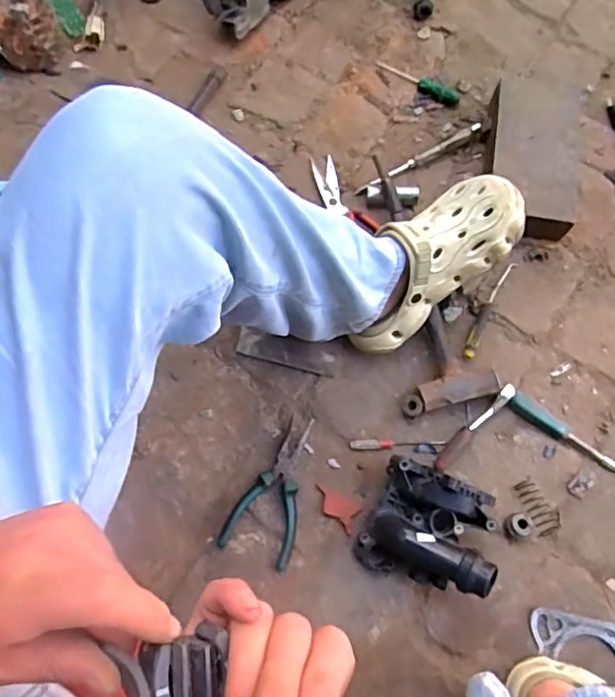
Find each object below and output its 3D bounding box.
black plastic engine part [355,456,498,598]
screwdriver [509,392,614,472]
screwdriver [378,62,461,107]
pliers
[{"bbox_3d":[0.142,0.211,0.683,0.135,0.100,0.125,22,73,6],"label":"black plastic engine part"},{"bbox_3d":[0.330,0.108,0.752,0.160,0.022,0.022,33,75,10],"label":"screwdriver"},{"bbox_3d":[0.170,-0.407,0.909,0.136,0.023,0.025,20,73,6],"label":"screwdriver"},{"bbox_3d":[-0.034,0.172,0.730,0.085,0.018,0.178,23,73,7],"label":"pliers"}]

